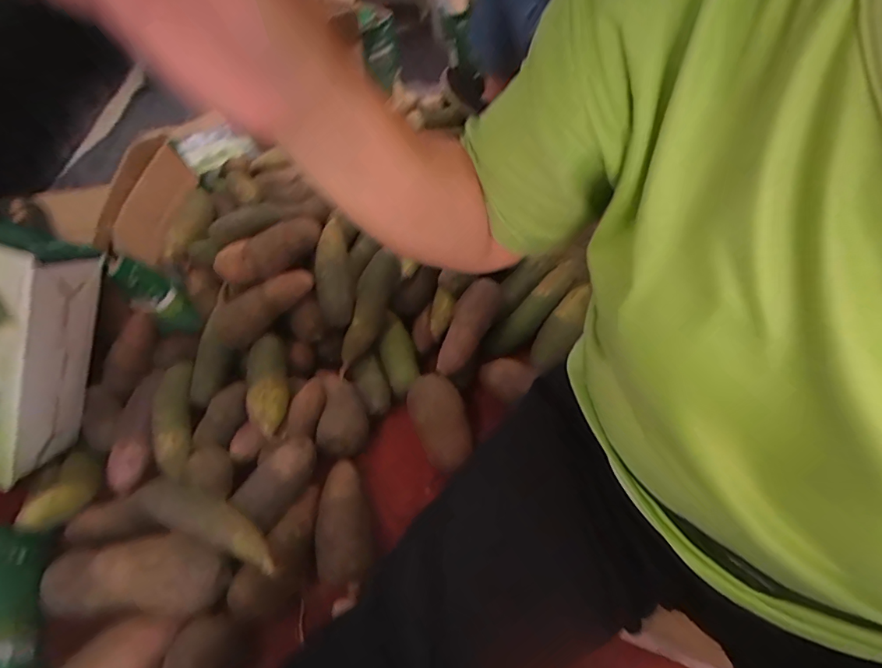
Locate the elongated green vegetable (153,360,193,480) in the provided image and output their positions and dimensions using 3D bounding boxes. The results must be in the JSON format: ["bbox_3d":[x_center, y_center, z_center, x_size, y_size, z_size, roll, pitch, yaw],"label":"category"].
[{"bbox_3d":[-0.427,0.136,0.754,0.056,0.055,0.190,-14,48,-6],"label":"elongated green vegetable"}]

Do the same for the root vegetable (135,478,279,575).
[{"bbox_3d":[-0.309,0.245,0.622,0.250,0.047,0.058,15,52,19],"label":"root vegetable"}]

